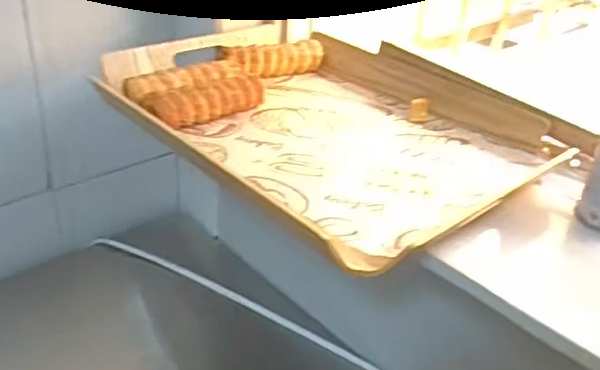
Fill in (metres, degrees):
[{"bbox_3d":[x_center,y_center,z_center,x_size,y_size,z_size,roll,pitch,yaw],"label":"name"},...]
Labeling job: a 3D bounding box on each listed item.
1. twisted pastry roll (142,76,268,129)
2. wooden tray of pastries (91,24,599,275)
[{"bbox_3d":[-0.093,-0.086,0.632,0.132,0.036,0.041,-18,38,-33],"label":"twisted pastry roll"},{"bbox_3d":[0.029,-0.076,0.638,0.354,0.045,0.432,-20,38,-33],"label":"wooden tray of pastries"}]

